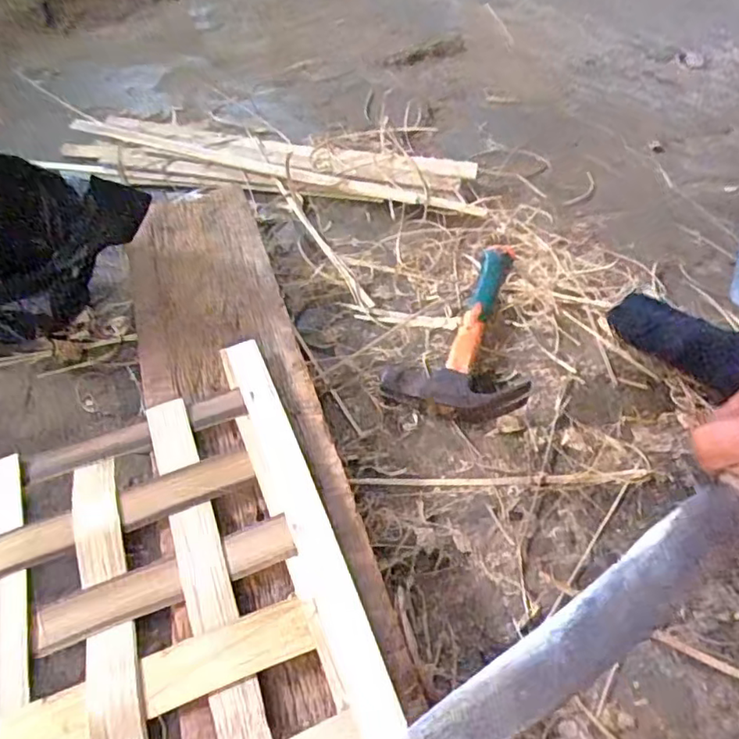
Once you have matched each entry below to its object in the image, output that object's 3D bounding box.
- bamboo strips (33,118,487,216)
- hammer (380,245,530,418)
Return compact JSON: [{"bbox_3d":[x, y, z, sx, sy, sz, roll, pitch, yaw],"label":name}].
[{"bbox_3d":[-0.115,-0.235,0.684,0.469,0.022,0.108,7,47,1],"label":"bamboo strips"},{"bbox_3d":[0.099,-0.041,0.517,0.106,0.028,0.230,20,49,13],"label":"hammer"}]

